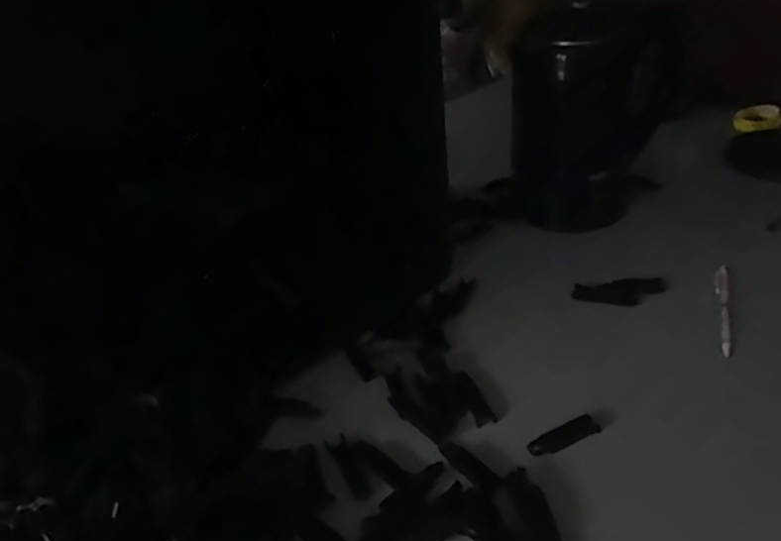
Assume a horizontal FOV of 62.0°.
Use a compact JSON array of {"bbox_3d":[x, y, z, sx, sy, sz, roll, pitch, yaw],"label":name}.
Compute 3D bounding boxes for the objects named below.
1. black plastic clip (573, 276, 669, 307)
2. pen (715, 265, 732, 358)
[{"bbox_3d":[0.241,0.019,0.689,0.090,0.012,0.036,2,35,13],"label":"black plastic clip"},{"bbox_3d":[0.332,0.036,0.648,0.014,0.014,0.148,7,36,20],"label":"pen"}]

